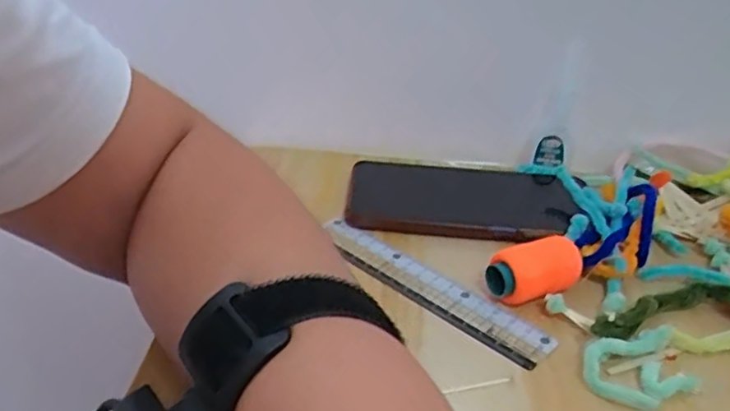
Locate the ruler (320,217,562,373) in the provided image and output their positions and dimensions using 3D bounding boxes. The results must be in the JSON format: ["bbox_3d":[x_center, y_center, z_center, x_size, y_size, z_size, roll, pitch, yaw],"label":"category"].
[{"bbox_3d":[0.032,0.044,0.363,0.156,0.004,0.029,28,39,37],"label":"ruler"}]

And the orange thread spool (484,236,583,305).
[{"bbox_3d":[0.092,0.038,0.354,0.052,0.027,0.029,-11,33,-23],"label":"orange thread spool"}]

